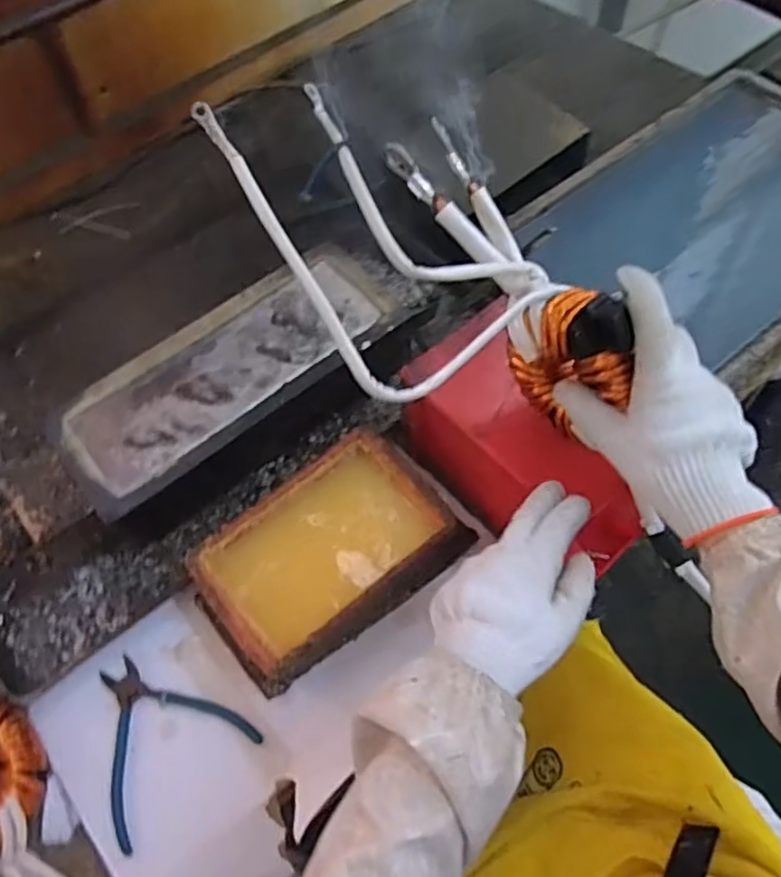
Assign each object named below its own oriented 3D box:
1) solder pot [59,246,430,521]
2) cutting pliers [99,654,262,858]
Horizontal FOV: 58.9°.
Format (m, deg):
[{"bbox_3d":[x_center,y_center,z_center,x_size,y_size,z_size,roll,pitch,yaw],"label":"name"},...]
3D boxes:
[{"bbox_3d":[-0.137,-0.059,0.702,0.370,0.086,0.148,-35,63,-15],"label":"solder pot"},{"bbox_3d":[-0.198,0.241,0.577,0.127,0.009,0.132,-38,64,-16],"label":"cutting pliers"}]

